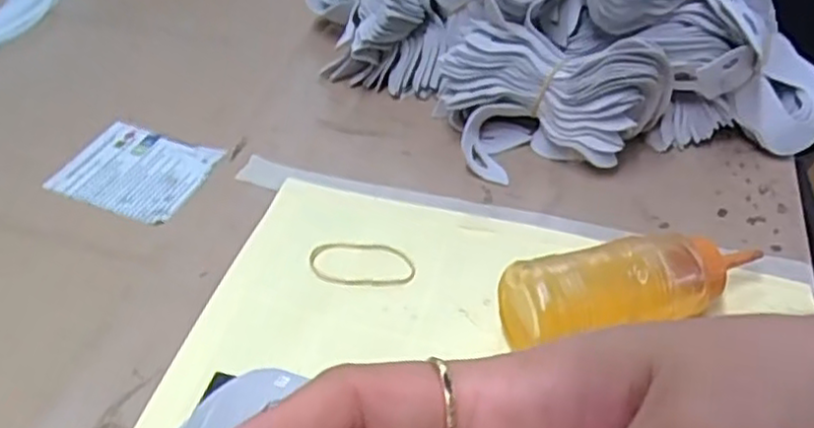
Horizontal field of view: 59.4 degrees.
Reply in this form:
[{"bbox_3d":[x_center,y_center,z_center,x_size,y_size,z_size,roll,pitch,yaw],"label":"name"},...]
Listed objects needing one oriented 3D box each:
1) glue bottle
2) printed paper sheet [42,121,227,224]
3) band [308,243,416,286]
[{"bbox_3d":[0.120,0.039,0.365,0.143,0.046,0.042,-11,46,-12],"label":"glue bottle"},{"bbox_3d":[-0.174,-0.029,0.460,0.090,0.005,0.074,15,46,14],"label":"printed paper sheet"},{"bbox_3d":[-0.025,0.028,0.402,0.059,0.004,0.030,3,46,-8],"label":"band"}]

